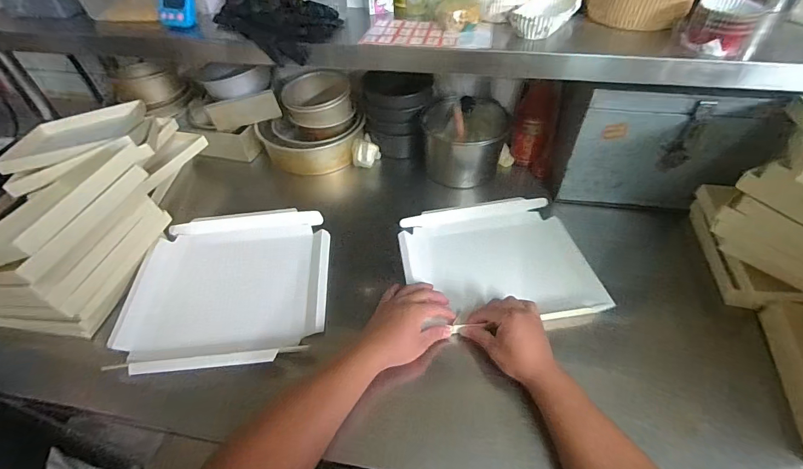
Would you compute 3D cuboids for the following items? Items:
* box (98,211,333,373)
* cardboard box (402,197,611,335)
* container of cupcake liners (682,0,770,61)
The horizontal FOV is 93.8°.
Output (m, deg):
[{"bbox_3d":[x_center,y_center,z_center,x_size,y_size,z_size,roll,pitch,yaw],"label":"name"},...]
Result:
[{"bbox_3d":[-0.300,0.088,0.672,0.336,0.049,0.326,-5,49,-2],"label":"box"},{"bbox_3d":[0.168,0.040,0.693,0.325,0.030,0.283,-5,49,-2],"label":"cardboard box"},{"bbox_3d":[0.453,-0.295,0.530,0.081,0.056,0.076,27,55,23],"label":"container of cupcake liners"}]

